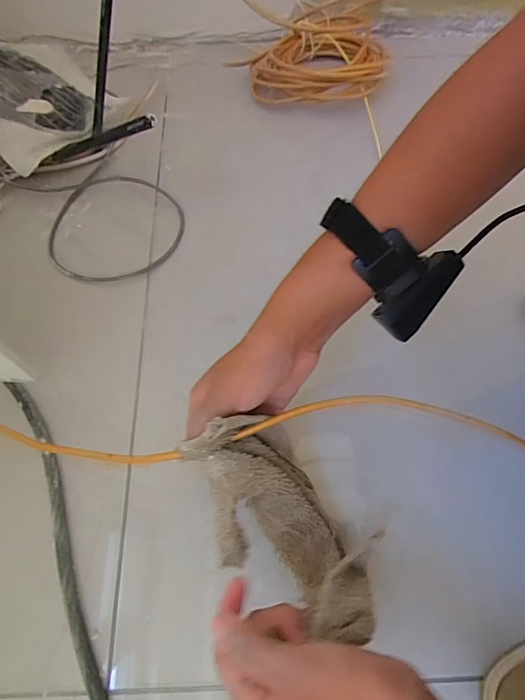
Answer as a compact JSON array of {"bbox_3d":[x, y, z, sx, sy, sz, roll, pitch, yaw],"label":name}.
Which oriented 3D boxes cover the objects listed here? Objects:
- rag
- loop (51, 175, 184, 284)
[{"bbox_3d":[0.012,0.126,0.306,0.078,0.110,0.146,-25,66,-11],"label":"rag"},{"bbox_3d":[-0.180,-0.152,0.532,0.165,0.018,0.150,0,64,1],"label":"loop"}]

